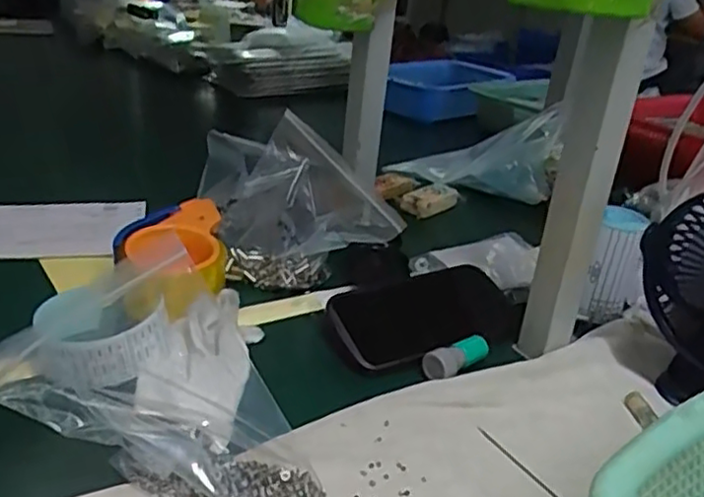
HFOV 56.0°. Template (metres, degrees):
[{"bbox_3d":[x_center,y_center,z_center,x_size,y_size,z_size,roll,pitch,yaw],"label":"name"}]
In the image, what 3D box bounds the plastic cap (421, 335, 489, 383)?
[{"bbox_3d":[0.086,0.088,0.535,0.069,0.017,0.024,-14,31,-34],"label":"plastic cap"}]

